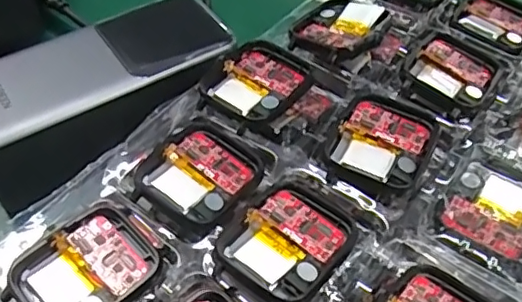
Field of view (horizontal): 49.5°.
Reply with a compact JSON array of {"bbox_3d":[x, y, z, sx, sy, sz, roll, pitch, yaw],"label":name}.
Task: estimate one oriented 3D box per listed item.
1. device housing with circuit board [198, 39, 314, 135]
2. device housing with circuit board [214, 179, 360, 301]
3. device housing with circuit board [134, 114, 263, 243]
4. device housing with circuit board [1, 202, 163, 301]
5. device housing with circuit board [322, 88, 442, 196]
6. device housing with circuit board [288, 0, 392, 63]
[{"bbox_3d":[-0.003,-0.028,0.242,0.040,0.010,0.044,30,55,22],"label":"device housing with circuit board"},{"bbox_3d":[0.010,0.031,0.193,0.037,0.005,0.044,35,57,25],"label":"device housing with circuit board"},{"bbox_3d":[-0.022,0.008,0.215,0.038,0.009,0.052,27,54,20],"label":"device housing with circuit board"},{"bbox_3d":[-0.058,0.040,0.187,0.037,0.005,0.045,37,58,26],"label":"device housing with circuit board"},{"bbox_3d":[0.047,-0.004,0.220,0.037,0.005,0.049,24,53,18],"label":"device housing with circuit board"},{"bbox_3d":[0.038,-0.058,0.266,0.039,0.007,0.045,33,56,24],"label":"device housing with circuit board"}]

